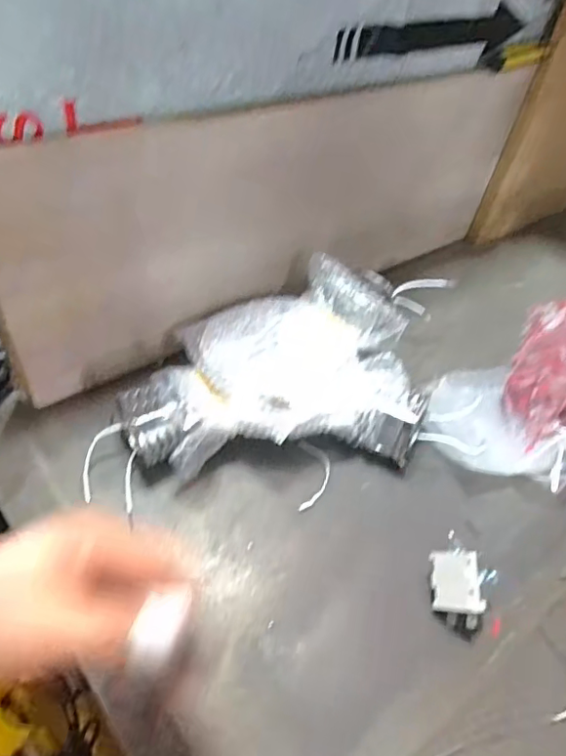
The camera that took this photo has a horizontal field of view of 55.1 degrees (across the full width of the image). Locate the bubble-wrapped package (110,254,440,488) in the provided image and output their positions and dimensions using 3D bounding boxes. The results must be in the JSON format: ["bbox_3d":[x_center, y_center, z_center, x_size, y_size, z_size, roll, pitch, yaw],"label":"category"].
[{"bbox_3d":[-0.006,-0.008,0.450,0.237,0.069,0.164,-3,50,-11],"label":"bubble-wrapped package"}]

